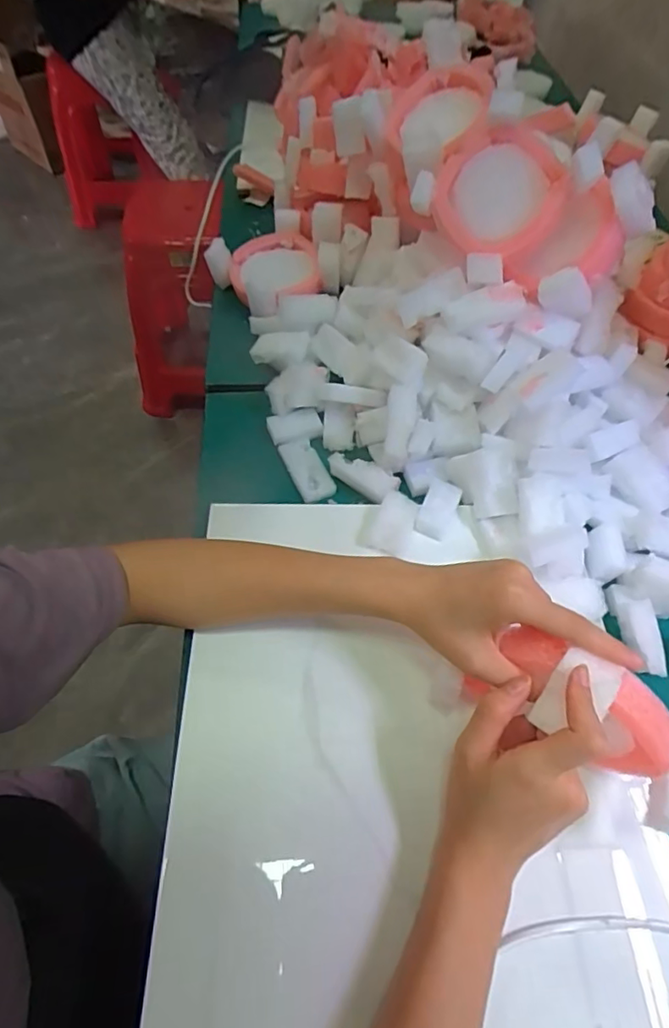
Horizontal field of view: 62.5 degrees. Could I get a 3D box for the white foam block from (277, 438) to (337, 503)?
[{"bbox_3d":[-0.024,-0.038,0.485,0.029,0.011,0.067,-20,59,-16],"label":"white foam block"}]

